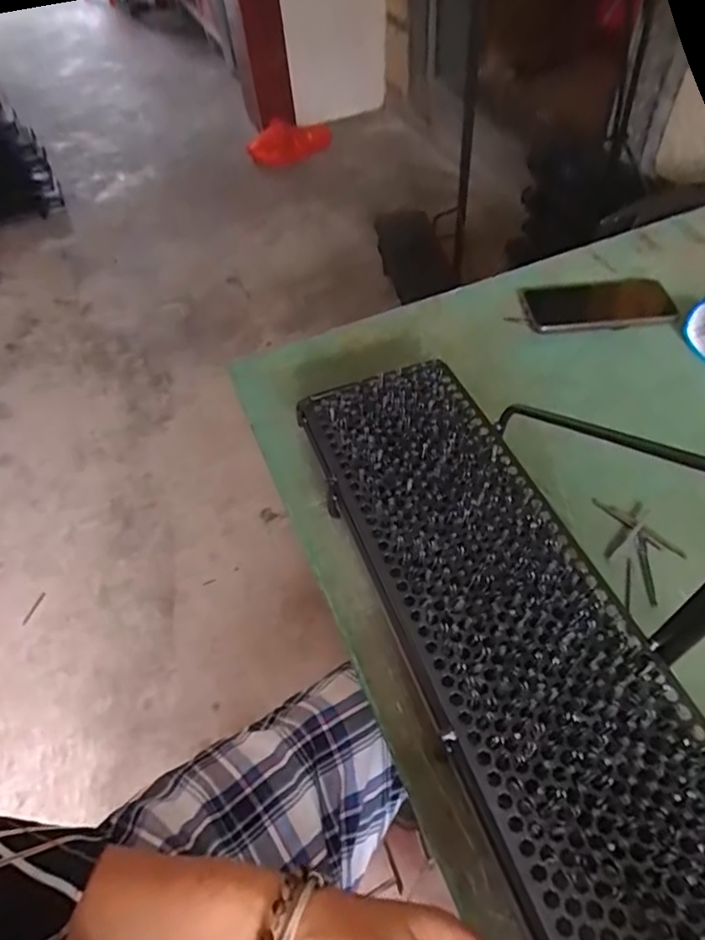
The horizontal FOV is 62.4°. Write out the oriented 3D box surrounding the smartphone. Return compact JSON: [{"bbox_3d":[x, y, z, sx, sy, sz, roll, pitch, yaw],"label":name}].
[{"bbox_3d":[0.280,-0.191,0.673,0.159,0.010,0.080,-4,53,2],"label":"smartphone"}]

